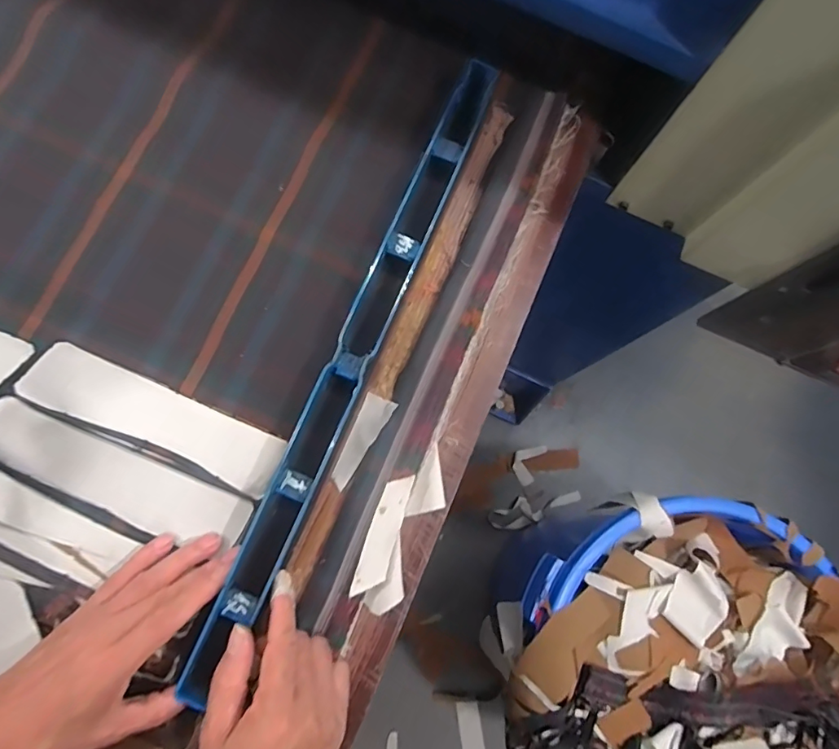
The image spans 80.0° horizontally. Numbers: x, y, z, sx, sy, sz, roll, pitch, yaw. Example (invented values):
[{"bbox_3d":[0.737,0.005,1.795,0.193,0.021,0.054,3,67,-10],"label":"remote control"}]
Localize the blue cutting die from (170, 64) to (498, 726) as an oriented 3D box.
[{"bbox_3d":[-0.054,-0.018,0.407,0.039,0.045,0.540,23,78,4],"label":"blue cutting die"}]

